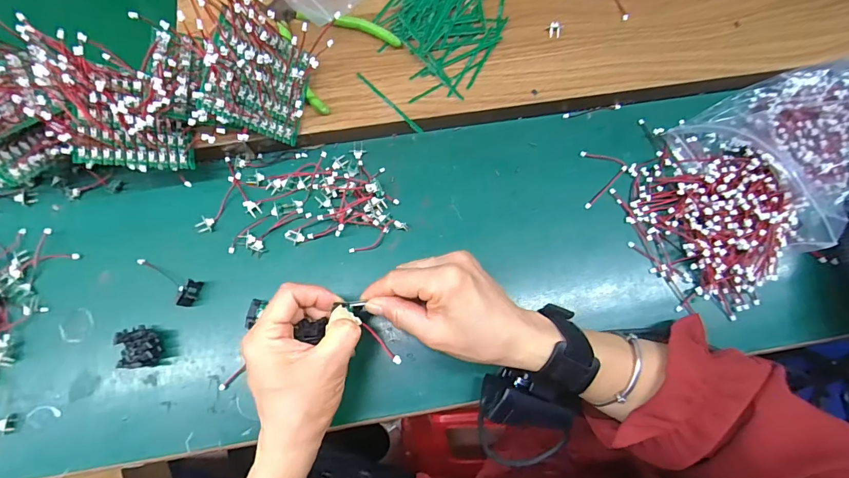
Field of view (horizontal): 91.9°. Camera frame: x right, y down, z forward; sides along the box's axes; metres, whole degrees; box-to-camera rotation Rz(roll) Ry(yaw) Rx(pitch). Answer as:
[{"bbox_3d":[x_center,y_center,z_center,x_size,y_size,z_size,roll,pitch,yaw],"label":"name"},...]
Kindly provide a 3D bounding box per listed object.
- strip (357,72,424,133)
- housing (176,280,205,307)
[{"bbox_3d":[-0.034,-0.129,0.382,0.084,0.004,0.005,44,79,12],"label":"strip"},{"bbox_3d":[-0.204,0.047,0.357,0.007,0.020,0.023,12,75,4],"label":"housing"}]

